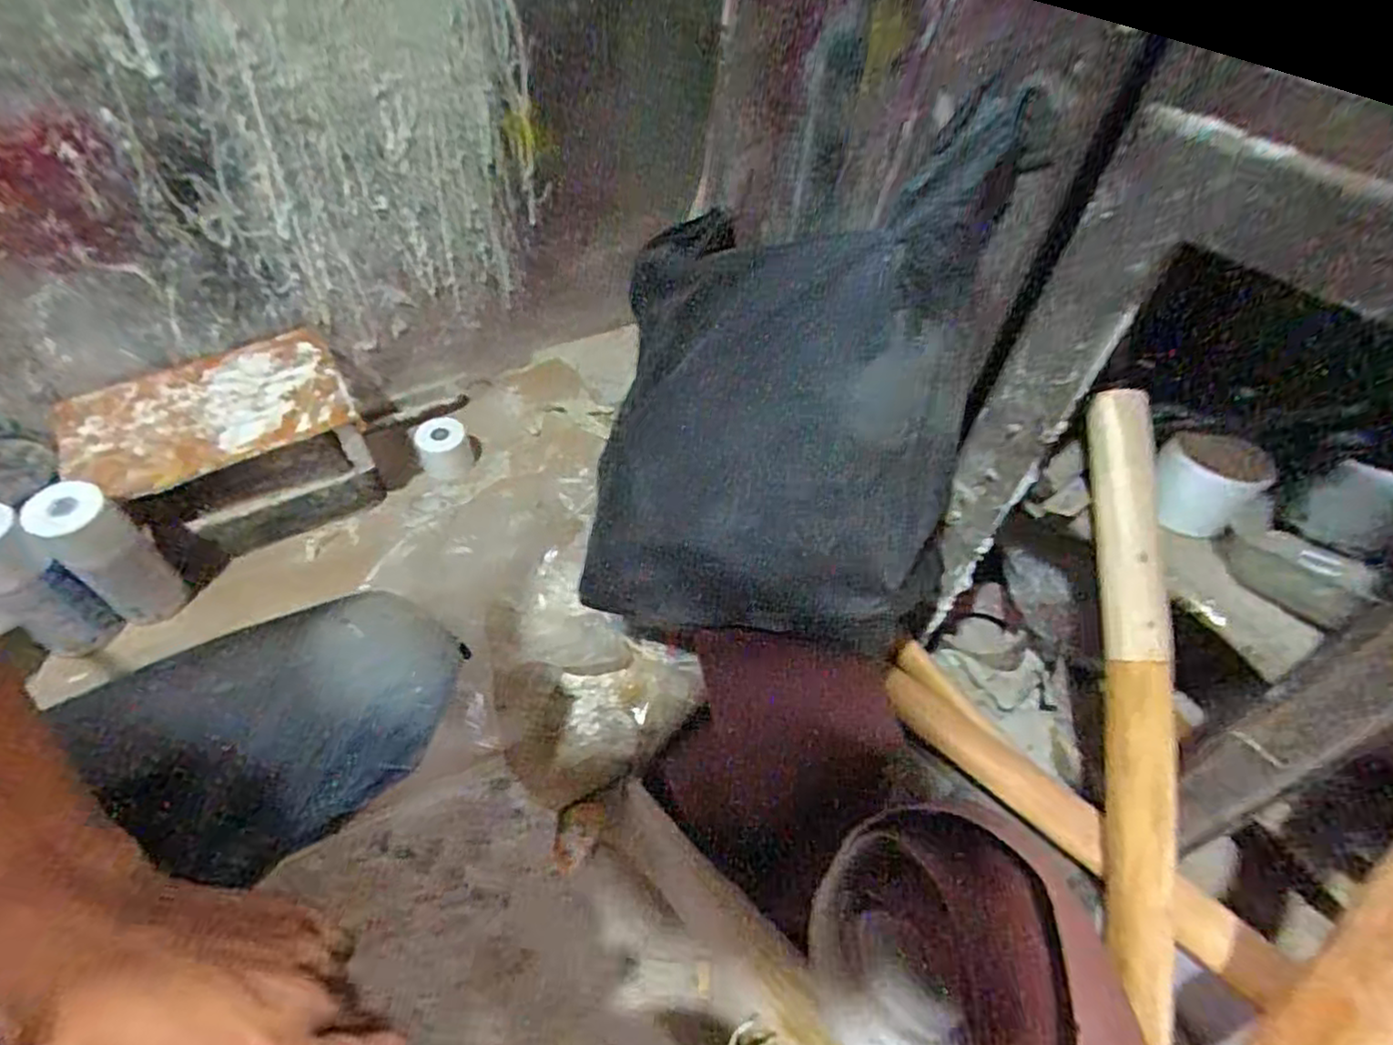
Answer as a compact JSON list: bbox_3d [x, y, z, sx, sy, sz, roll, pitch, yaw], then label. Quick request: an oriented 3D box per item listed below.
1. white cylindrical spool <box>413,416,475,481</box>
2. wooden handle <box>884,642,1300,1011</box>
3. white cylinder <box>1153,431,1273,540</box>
[{"bbox_3d":[-0.324,-0.095,0.889,0.066,0.052,0.052,-18,52,-21],"label":"white cylindrical spool"},{"bbox_3d":[0.314,0.253,0.447,0.041,0.034,0.465,-31,57,-31],"label":"wooden handle"},{"bbox_3d":[0.354,-0.028,0.485,0.058,0.050,0.065,-31,57,-31],"label":"white cylinder"}]

